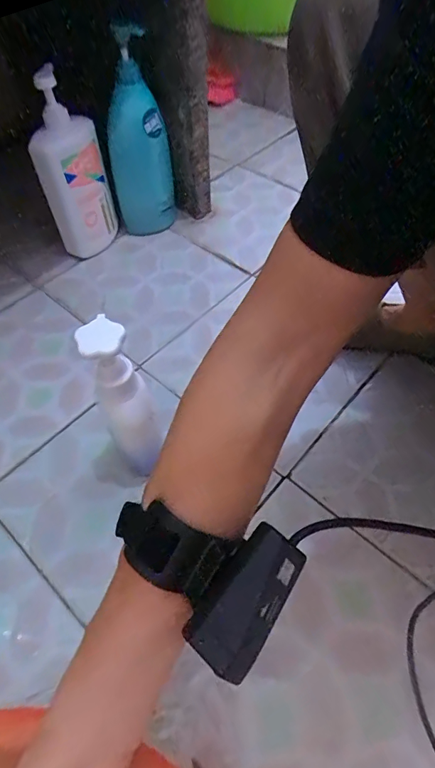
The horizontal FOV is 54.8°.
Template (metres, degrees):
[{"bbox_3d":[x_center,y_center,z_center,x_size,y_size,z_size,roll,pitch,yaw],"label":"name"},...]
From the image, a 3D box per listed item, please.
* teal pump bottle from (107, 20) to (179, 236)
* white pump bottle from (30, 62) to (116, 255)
[{"bbox_3d":[-0.122,-0.366,0.641,0.068,0.278,0.091,24,58,17],"label":"teal pump bottle"},{"bbox_3d":[-0.212,-0.309,0.620,0.093,0.253,0.068,-14,56,-9],"label":"white pump bottle"}]

